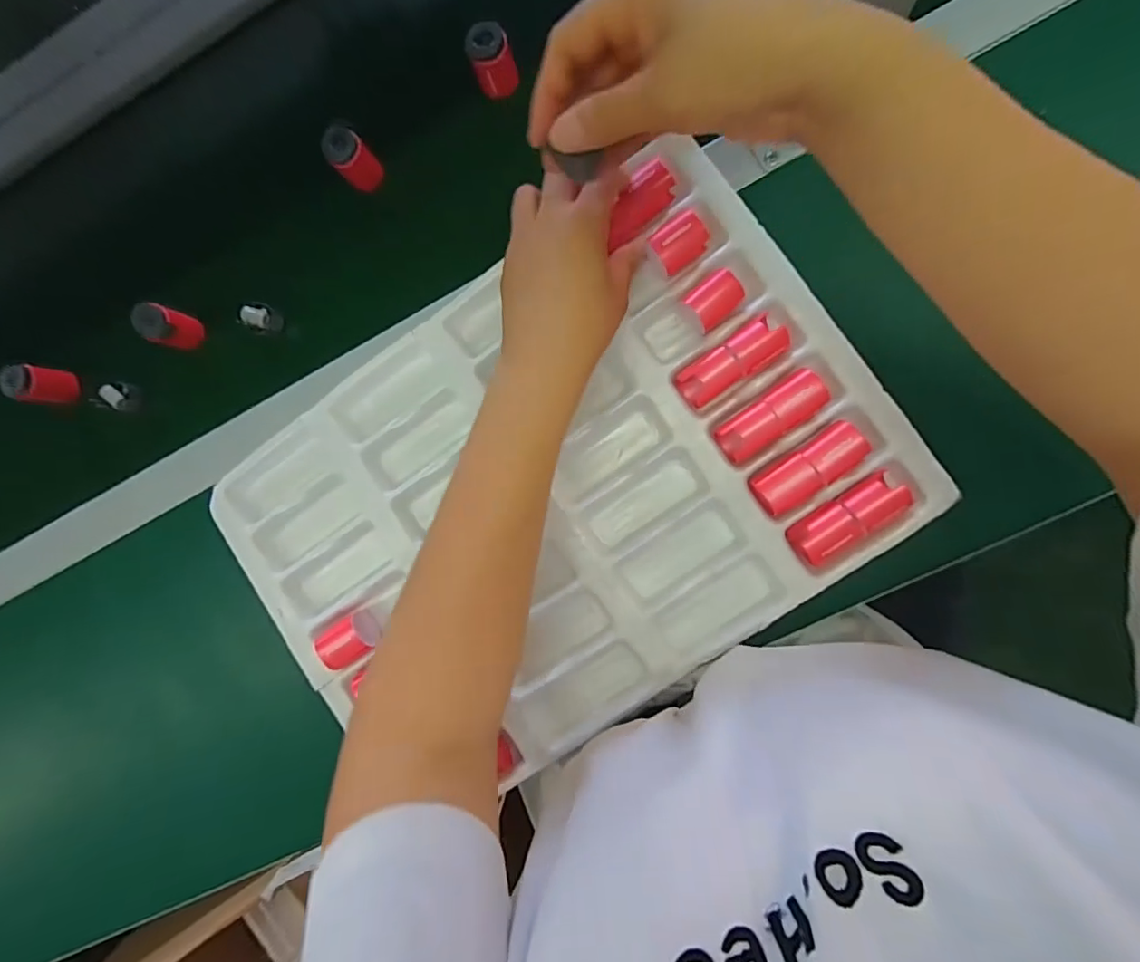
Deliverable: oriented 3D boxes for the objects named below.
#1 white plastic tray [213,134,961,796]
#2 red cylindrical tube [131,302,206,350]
[{"bbox_3d":[-0.008,0.009,0.401,0.440,0.040,0.316,-36,84,8],"label":"white plastic tray"},{"bbox_3d":[-0.328,-0.126,0.449,0.025,0.045,0.029,20,93,7],"label":"red cylindrical tube"}]

